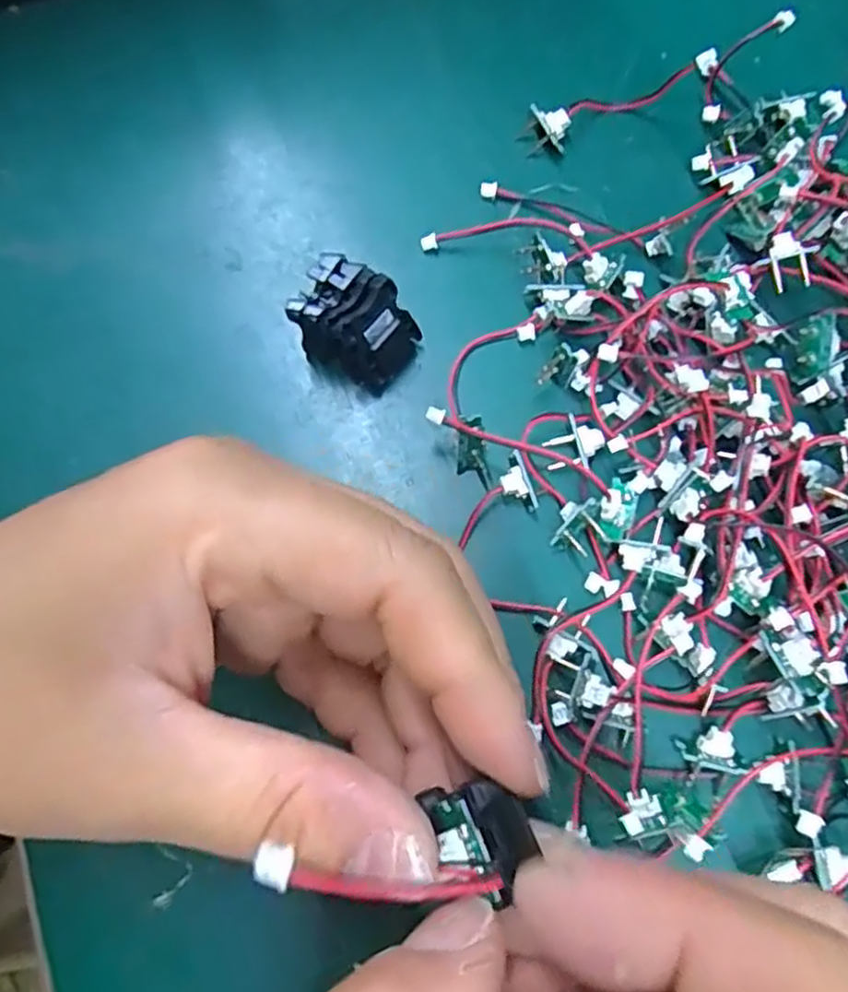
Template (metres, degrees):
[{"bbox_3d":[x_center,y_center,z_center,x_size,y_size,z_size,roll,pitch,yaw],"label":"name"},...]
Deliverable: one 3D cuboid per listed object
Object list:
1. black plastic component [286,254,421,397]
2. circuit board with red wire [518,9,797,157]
[{"bbox_3d":[-0.019,-0.047,0.196,0.029,0.024,0.022,32,77,10],"label":"black plastic component"},{"bbox_3d":[0.062,-0.125,0.223,0.065,0.007,0.013,-26,75,-6],"label":"circuit board with red wire"}]

